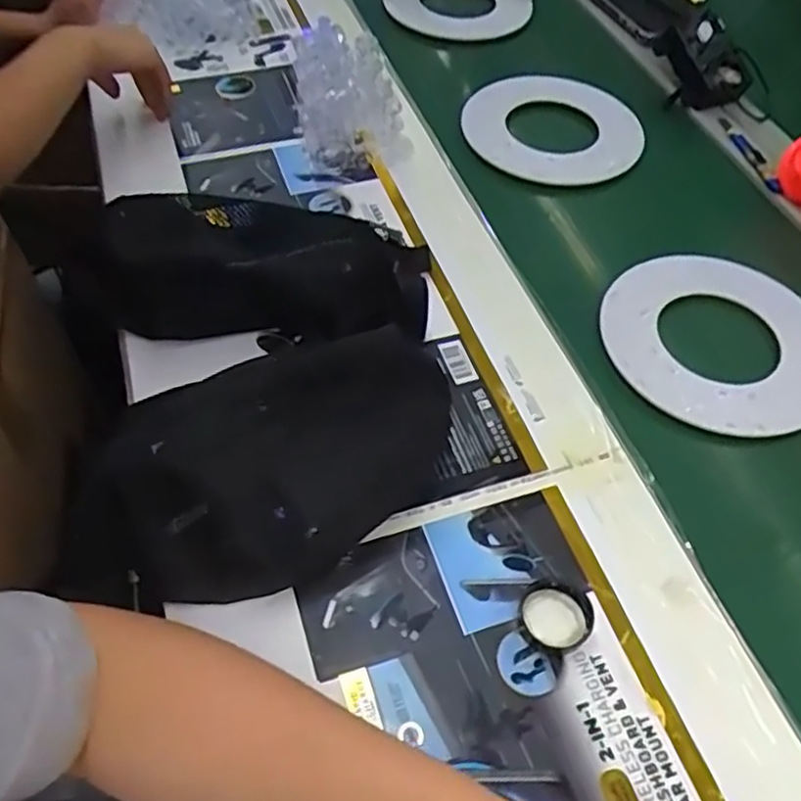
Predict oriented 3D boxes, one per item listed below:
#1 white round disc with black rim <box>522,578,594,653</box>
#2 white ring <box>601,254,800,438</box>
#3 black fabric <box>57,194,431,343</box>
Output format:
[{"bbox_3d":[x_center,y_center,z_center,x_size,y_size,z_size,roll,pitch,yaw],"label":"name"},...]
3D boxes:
[{"bbox_3d":[0.100,0.136,0.453,0.042,0.009,0.046,1,53,-2],"label":"white round disc with black rim"},{"bbox_3d":[0.266,-0.055,0.593,0.183,0.007,0.190,1,53,-2],"label":"white ring"},{"bbox_3d":[-0.135,-0.122,0.631,0.318,0.079,0.149,6,53,2],"label":"black fabric"}]

